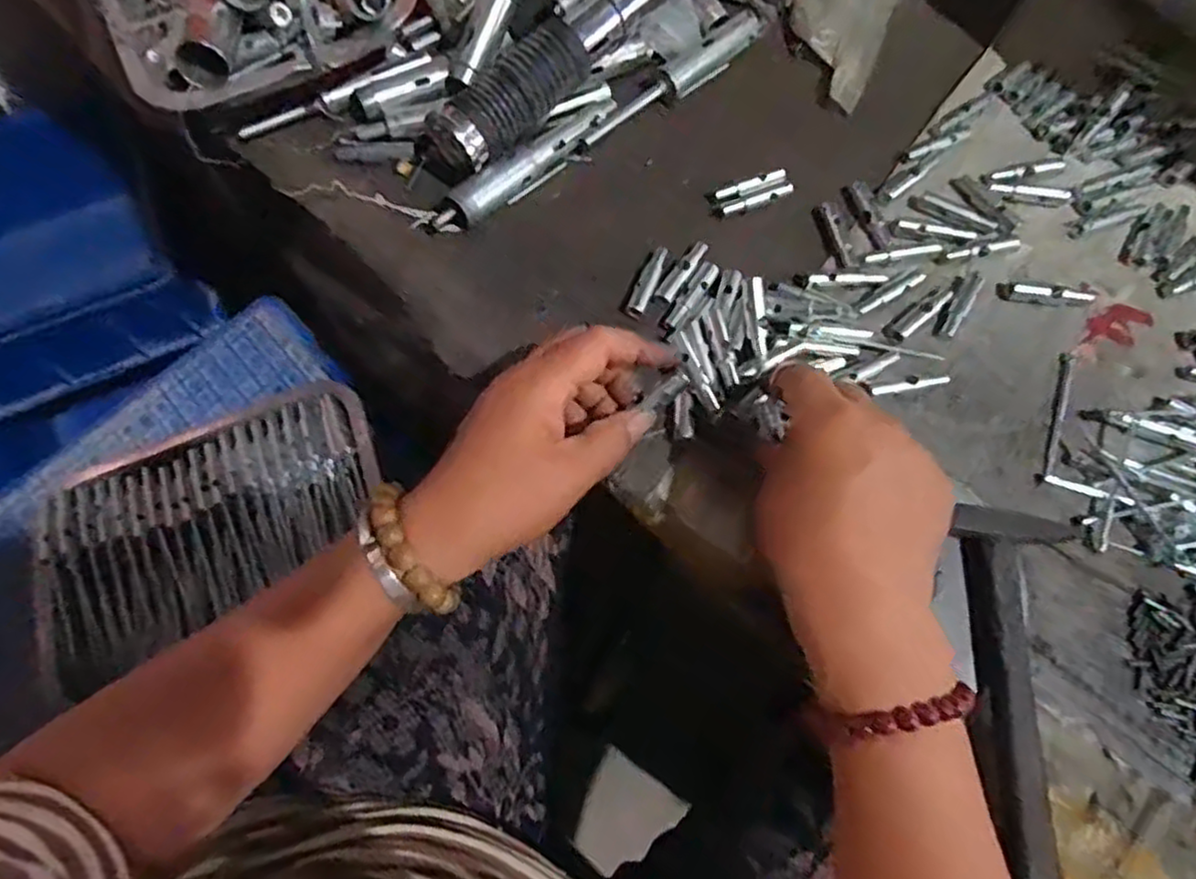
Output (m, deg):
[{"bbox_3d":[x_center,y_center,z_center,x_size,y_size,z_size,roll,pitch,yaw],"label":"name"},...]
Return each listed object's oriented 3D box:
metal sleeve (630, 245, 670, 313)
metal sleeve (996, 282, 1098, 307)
[{"bbox_3d":[0.032,-0.098,0.435,0.010,0.011,0.052,19,71,7],"label":"metal sleeve"},{"bbox_3d":[0.281,-0.091,0.442,0.057,0.011,0.010,6,70,2],"label":"metal sleeve"}]

